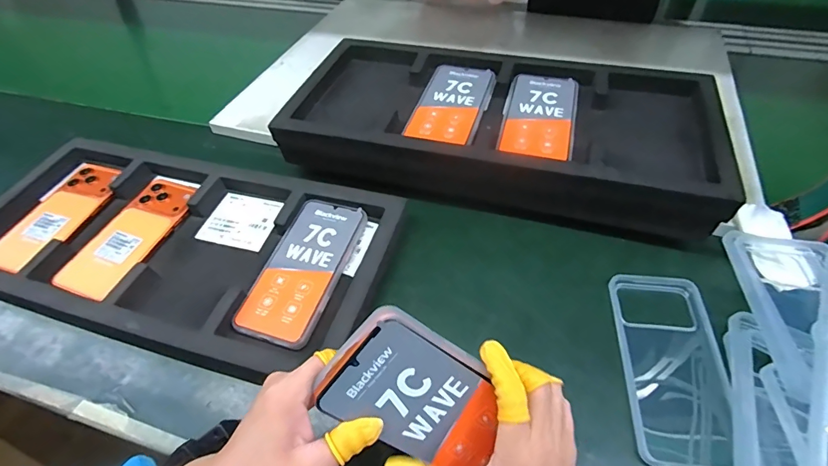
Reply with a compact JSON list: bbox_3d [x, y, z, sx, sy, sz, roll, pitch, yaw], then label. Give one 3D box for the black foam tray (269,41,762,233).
[{"bbox_3d":[0.096,-0.129,0.514,0.485,0.074,0.236,13,52,13],"label":"black foam tray"}]

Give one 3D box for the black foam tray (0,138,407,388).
[{"bbox_3d":[-0.267,0.017,0.458,0.474,0.029,0.224,10,51,11],"label":"black foam tray"}]

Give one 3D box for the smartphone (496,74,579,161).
[{"bbox_3d":[0.145,-0.138,0.486,0.078,0.005,0.162,12,52,12],"label":"smartphone"}]

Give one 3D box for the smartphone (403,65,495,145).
[{"bbox_3d":[0.048,-0.160,0.510,0.077,0.007,0.154,13,52,13],"label":"smartphone"}]

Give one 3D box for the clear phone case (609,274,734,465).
[{"bbox_3d":[0.224,0.112,0.364,0.077,0.018,0.167,4,50,6],"label":"clear phone case"}]

